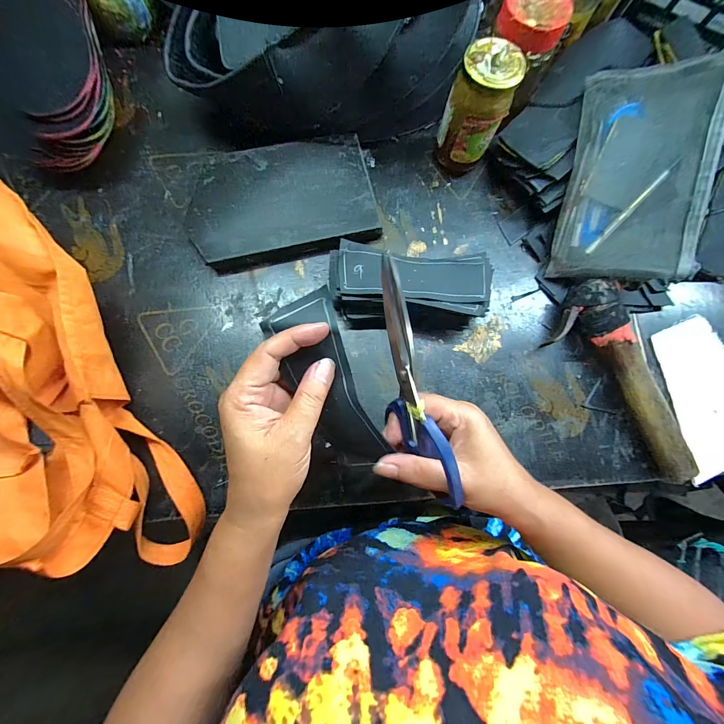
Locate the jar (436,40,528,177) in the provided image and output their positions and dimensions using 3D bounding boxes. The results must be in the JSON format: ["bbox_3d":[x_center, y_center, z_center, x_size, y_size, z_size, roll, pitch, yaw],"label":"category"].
[{"bbox_3d":[0.122,-0.270,0.359,0.062,0.113,0.055,24,79,3],"label":"jar"}]

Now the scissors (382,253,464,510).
[{"bbox_3d":[0.033,0.020,0.237,0.027,0.053,0.182,-18,108,-5],"label":"scissors"}]

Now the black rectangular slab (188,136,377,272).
[{"bbox_3d":[-0.089,-0.183,0.381,0.201,0.026,0.136,-10,79,-3],"label":"black rectangular slab"}]

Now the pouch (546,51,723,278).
[{"bbox_3d":[0.283,-0.192,0.339,0.121,0.020,0.201,12,100,26],"label":"pouch"}]

